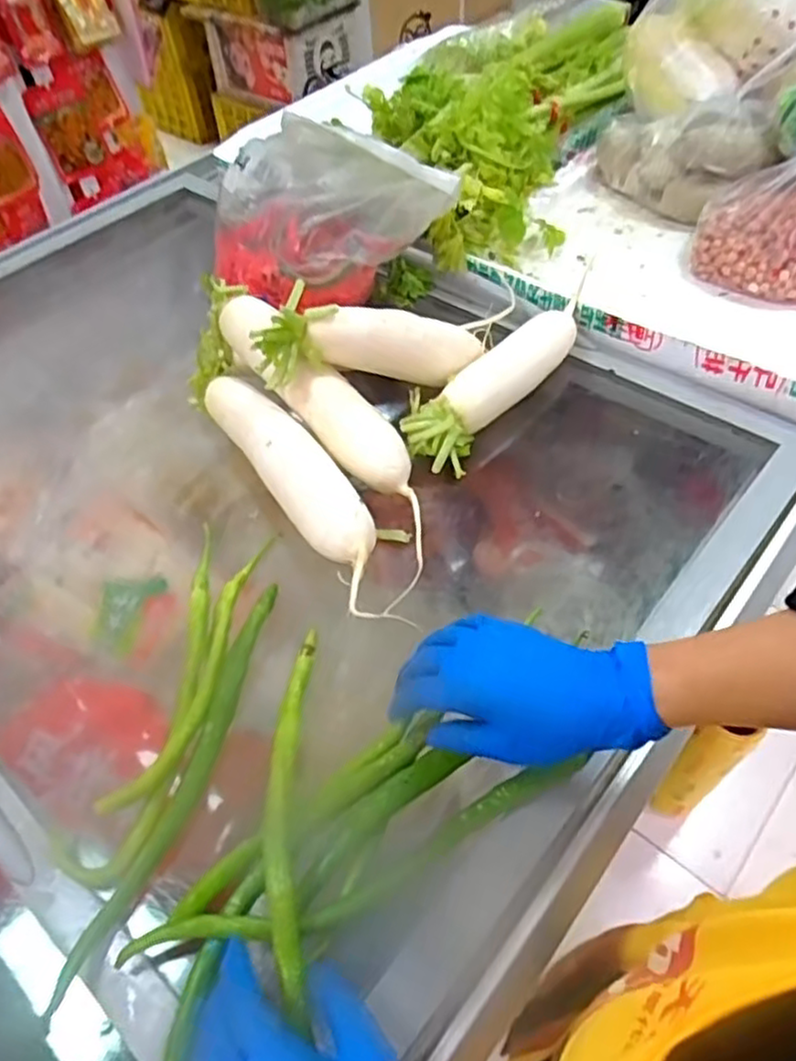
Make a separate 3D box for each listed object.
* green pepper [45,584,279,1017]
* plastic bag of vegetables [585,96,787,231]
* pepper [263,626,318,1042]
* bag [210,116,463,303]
[{"bbox_3d":[-0.140,0.159,0.484,0.025,0.024,0.285,13,53,14],"label":"green pepper"},{"bbox_3d":[0.356,-0.474,0.894,0.216,0.101,0.118,24,57,21],"label":"plastic bag of vegetables"},{"bbox_3d":[-0.068,0.163,0.449,0.025,0.016,0.240,-5,45,0],"label":"pepper"},{"bbox_3d":[-0.093,-0.329,0.749,0.251,0.120,0.170,28,58,23],"label":"bag"}]

